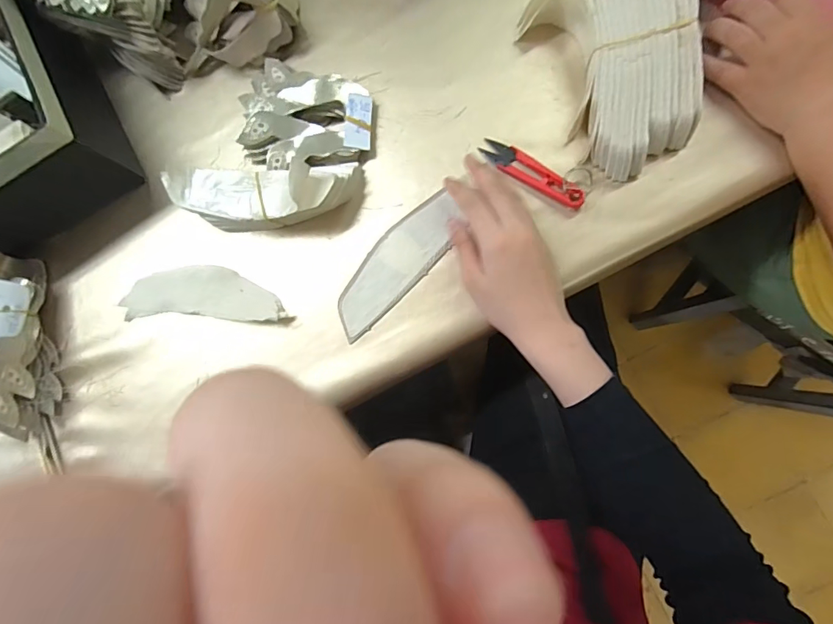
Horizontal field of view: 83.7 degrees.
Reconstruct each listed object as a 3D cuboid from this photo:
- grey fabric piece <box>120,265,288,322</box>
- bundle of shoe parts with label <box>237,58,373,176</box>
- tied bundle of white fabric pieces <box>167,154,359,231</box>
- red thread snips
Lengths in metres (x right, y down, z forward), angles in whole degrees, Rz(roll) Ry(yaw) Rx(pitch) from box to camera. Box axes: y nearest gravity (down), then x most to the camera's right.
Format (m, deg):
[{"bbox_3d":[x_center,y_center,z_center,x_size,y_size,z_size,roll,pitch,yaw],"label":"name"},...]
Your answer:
[{"bbox_3d":[-0.202,-0.019,0.438,0.156,0.019,0.051,2,86,7],"label":"grey fabric piece"},{"bbox_3d":[-0.102,-0.178,0.435,0.118,0.033,0.092,13,88,8],"label":"bundle of shoe parts with label"},{"bbox_3d":[-0.136,-0.104,0.416,0.156,0.068,0.055,-3,86,7],"label":"tied bundle of white fabric pieces"},{"bbox_3d":[0.103,-0.123,0.413,0.100,0.015,0.023,37,91,8],"label":"red thread snips"}]

